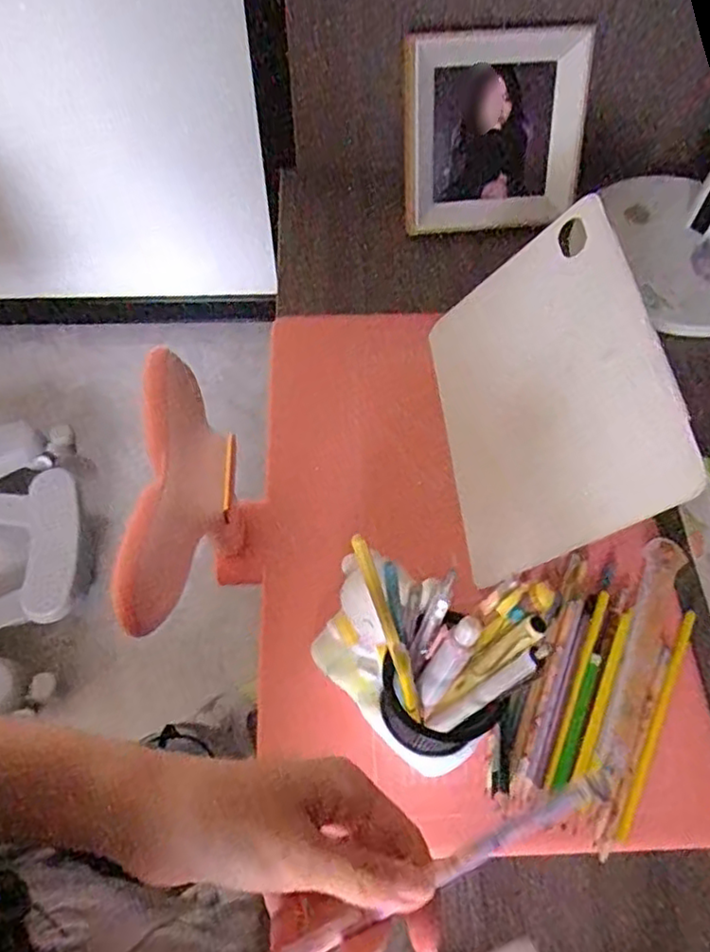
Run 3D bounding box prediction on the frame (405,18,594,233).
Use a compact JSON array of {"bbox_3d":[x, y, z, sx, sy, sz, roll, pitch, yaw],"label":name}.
[{"bbox_3d":[0.149,-0.357,0.695,0.192,0.187,0.034,-8,37,-6],"label":"frame"}]

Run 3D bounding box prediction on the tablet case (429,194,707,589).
[{"bbox_3d":[0.143,-0.070,0.515,0.010,0.182,0.267,20,50,-37],"label":"tablet case"}]

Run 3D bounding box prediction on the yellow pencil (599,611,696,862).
[{"bbox_3d":[0.210,0.177,0.466,0.011,0.009,0.187,27,64,14],"label":"yellow pencil"}]

